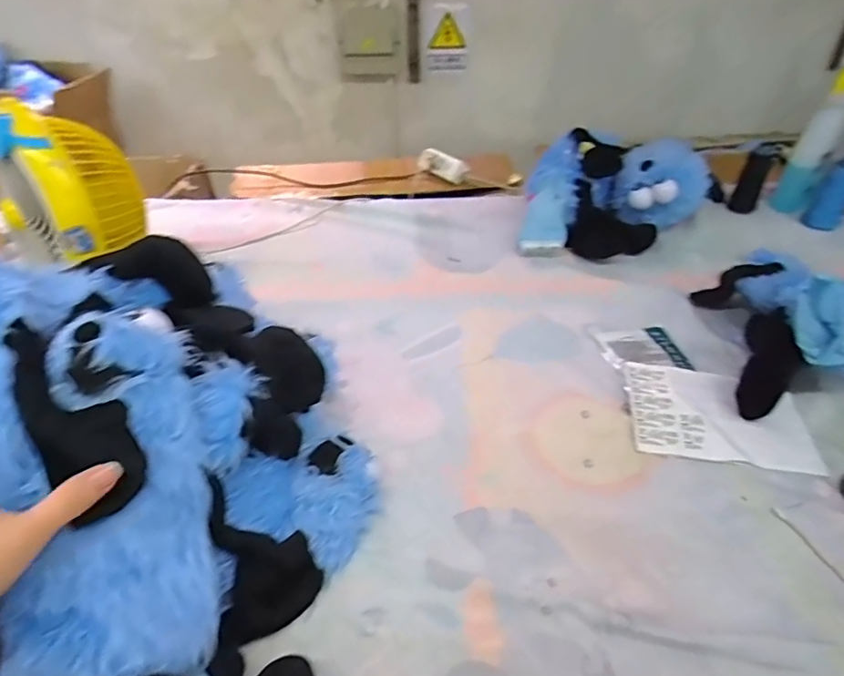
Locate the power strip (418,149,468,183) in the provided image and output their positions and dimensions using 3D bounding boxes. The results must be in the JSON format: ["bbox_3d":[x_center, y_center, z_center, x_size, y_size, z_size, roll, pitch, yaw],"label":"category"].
[{"bbox_3d":[0.050,-0.417,1.268,0.125,0.050,0.042,26,45,12],"label":"power strip"}]

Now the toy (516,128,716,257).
[{"bbox_3d":[0.312,-0.221,0.824,0.287,0.141,0.225,14,41,18],"label":"toy"}]

